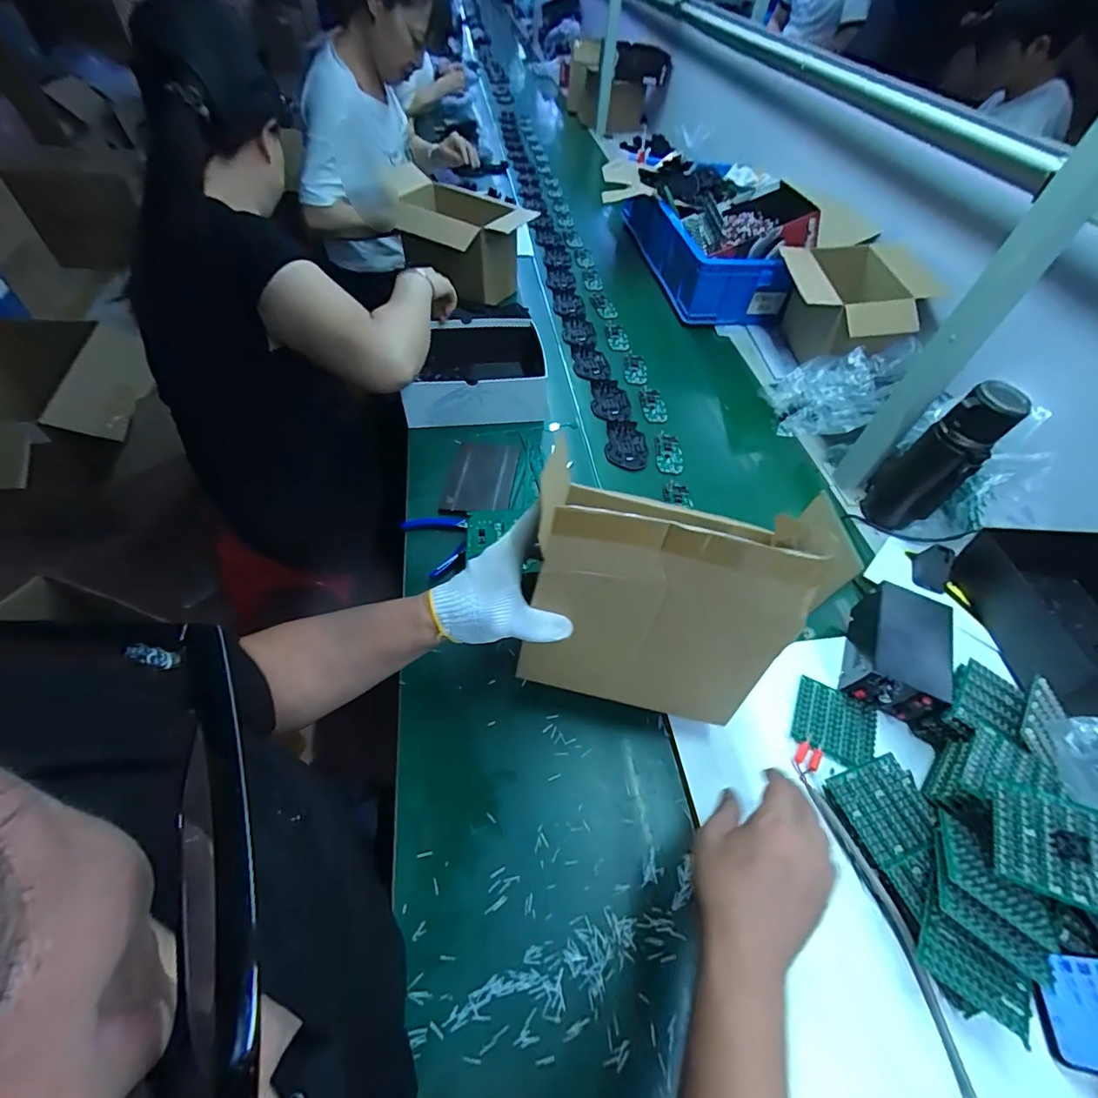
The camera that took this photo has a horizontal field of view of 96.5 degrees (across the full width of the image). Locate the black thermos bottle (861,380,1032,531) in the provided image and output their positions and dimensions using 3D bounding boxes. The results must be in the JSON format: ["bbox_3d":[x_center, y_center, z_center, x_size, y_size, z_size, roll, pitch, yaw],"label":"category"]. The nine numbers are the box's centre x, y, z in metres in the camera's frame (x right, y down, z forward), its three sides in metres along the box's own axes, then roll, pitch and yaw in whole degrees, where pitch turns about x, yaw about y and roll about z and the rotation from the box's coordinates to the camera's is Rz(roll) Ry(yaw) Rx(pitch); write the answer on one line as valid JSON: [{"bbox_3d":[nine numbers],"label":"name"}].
[{"bbox_3d":[0.548,-0.125,0.698,0.072,0.228,0.078,27,55,15],"label":"black thermos bottle"}]

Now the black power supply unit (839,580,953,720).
[{"bbox_3d":[0.411,0.120,0.579,0.087,0.059,0.144,24,55,13],"label":"black power supply unit"}]

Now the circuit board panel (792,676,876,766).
[{"bbox_3d":[0.324,0.195,0.555,0.083,0.006,0.082,24,55,13],"label":"circuit board panel"}]

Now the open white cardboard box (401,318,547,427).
[{"bbox_3d":[-0.132,-0.306,0.855,0.246,0.086,0.202,0,53,-6],"label":"open white cardboard box"}]

